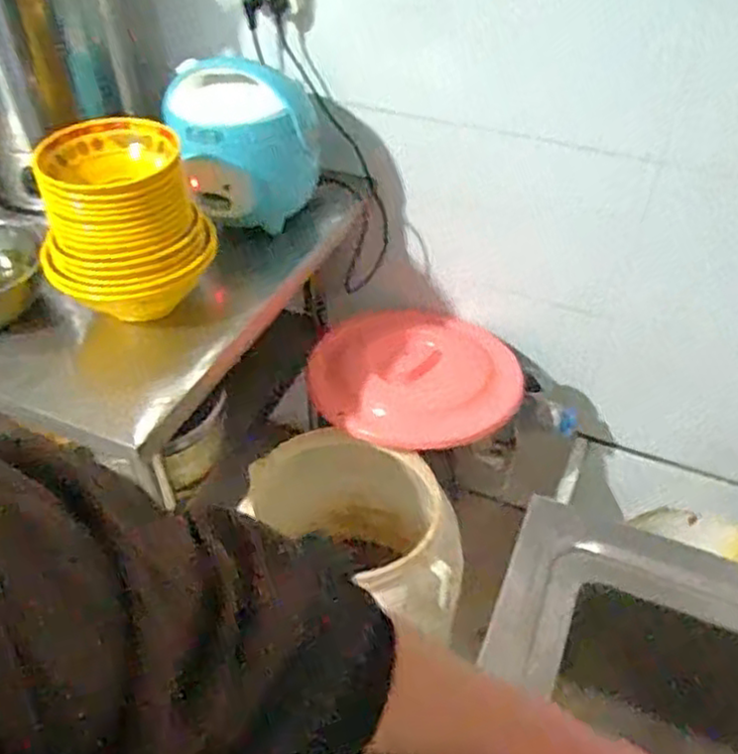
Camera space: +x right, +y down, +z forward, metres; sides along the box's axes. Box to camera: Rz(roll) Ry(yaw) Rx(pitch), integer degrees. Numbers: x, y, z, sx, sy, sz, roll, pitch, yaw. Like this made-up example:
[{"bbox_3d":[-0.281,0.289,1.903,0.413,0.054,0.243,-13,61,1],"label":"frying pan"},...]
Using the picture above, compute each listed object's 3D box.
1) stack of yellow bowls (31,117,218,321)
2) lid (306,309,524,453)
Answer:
[{"bbox_3d":[-0.337,-0.202,0.977,0.204,0.214,0.192,-18,47,-18],"label":"stack of yellow bowls"},{"bbox_3d":[0.066,-0.014,1.255,0.327,0.064,0.326,0,44,0],"label":"lid"}]

